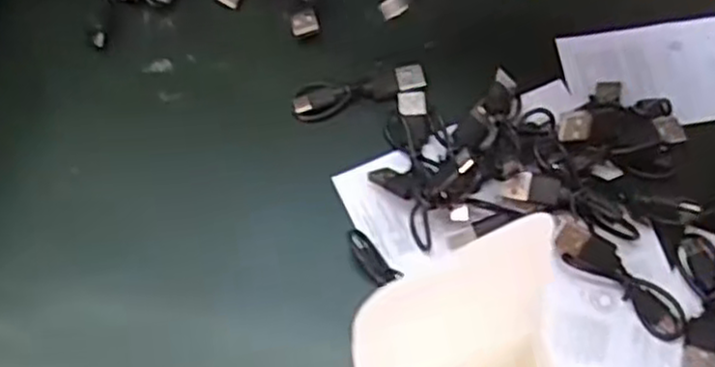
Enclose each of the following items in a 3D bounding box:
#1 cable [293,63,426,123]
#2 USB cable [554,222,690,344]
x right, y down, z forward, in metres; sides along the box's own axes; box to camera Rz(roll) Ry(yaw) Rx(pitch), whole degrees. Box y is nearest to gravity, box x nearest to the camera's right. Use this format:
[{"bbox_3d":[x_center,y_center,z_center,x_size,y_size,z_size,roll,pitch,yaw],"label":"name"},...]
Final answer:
[{"bbox_3d":[0.001,-0.043,0.361,0.062,0.010,0.015,-11,64,-4],"label":"cable"},{"bbox_3d":[0.109,0.040,0.312,0.060,0.014,0.016,38,71,18],"label":"USB cable"}]

